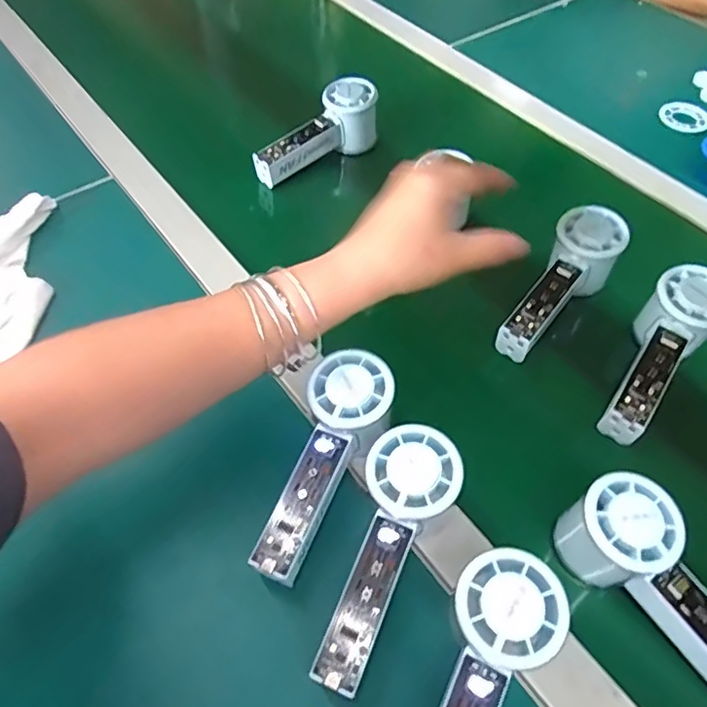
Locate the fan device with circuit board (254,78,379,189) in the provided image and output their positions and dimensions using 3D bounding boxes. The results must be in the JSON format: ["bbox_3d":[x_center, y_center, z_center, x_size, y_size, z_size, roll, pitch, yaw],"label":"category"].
[{"bbox_3d":[-0.042,-0.231,0.615,0.155,0.062,0.051,-38,63,-11],"label":"fan device with circuit board"}]

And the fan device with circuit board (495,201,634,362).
[{"bbox_3d":[0.174,-0.058,0.488,0.053,0.046,0.158,36,75,22],"label":"fan device with circuit board"}]

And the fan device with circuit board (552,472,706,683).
[{"bbox_3d":[0.191,0.145,0.336,0.054,0.071,0.153,-34,62,-23],"label":"fan device with circuit board"}]

